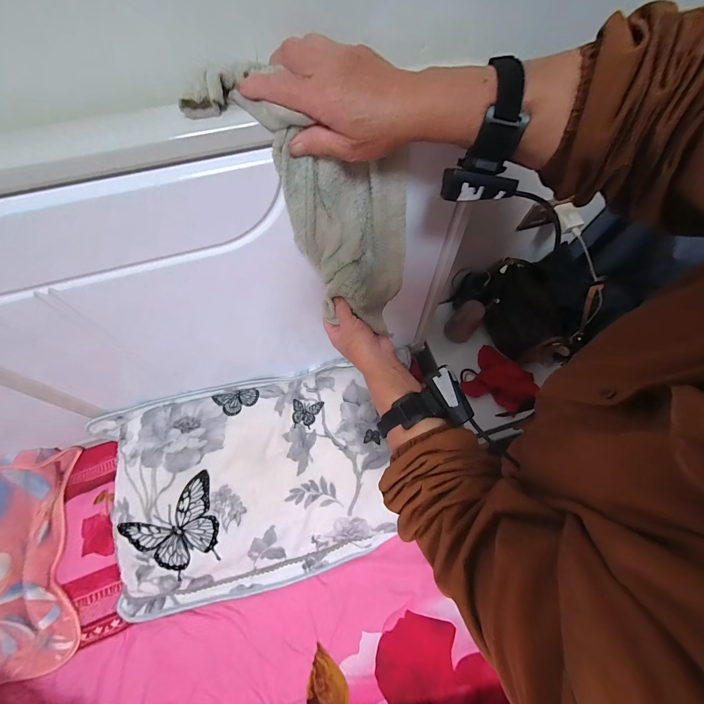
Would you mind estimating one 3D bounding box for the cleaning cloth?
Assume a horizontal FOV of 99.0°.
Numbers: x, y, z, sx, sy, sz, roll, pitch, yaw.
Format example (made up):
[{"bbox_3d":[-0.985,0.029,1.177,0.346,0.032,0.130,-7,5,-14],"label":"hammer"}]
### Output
[{"bbox_3d":[-0.010,-0.174,0.371,0.170,0.314,0.054,-36,44,-1],"label":"cleaning cloth"}]

